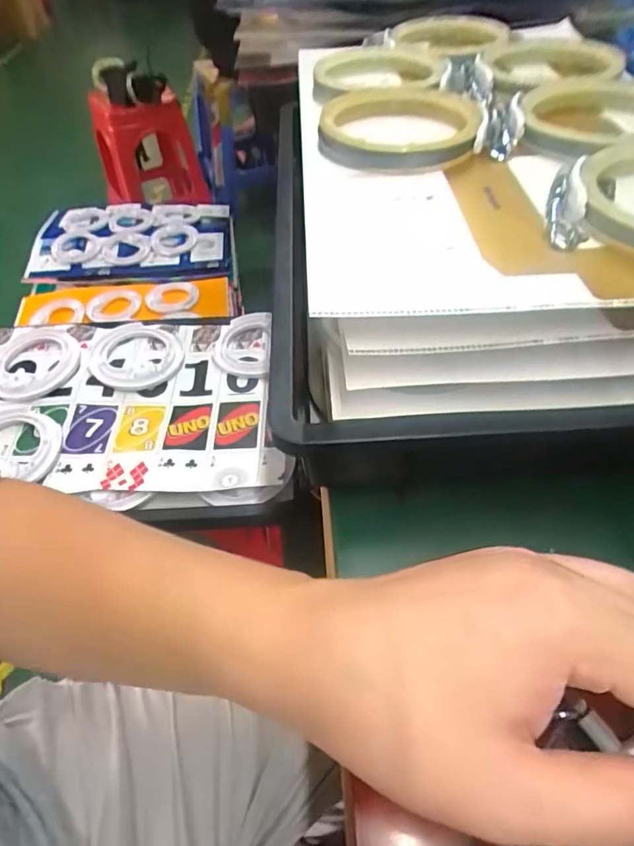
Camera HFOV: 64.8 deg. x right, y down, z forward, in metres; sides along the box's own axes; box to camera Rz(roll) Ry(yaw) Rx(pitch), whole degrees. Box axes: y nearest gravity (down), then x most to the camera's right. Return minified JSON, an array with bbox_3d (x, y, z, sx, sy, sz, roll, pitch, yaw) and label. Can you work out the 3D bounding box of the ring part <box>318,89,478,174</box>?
[{"bbox_3d":[0.064,-0.235,0.394,0.122,0.023,0.137,5,50,6],"label":"ring part"}]

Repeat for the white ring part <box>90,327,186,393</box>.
[{"bbox_3d":[-0.272,-0.100,0.751,0.133,0.020,0.132,-7,50,-4],"label":"white ring part"}]

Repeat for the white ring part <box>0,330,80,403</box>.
[{"bbox_3d":[-0.420,-0.086,0.736,0.131,0.018,0.134,-1,50,1],"label":"white ring part"}]

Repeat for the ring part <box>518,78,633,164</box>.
[{"bbox_3d":[0.222,-0.239,0.385,0.121,0.016,0.129,15,52,15],"label":"ring part"}]

